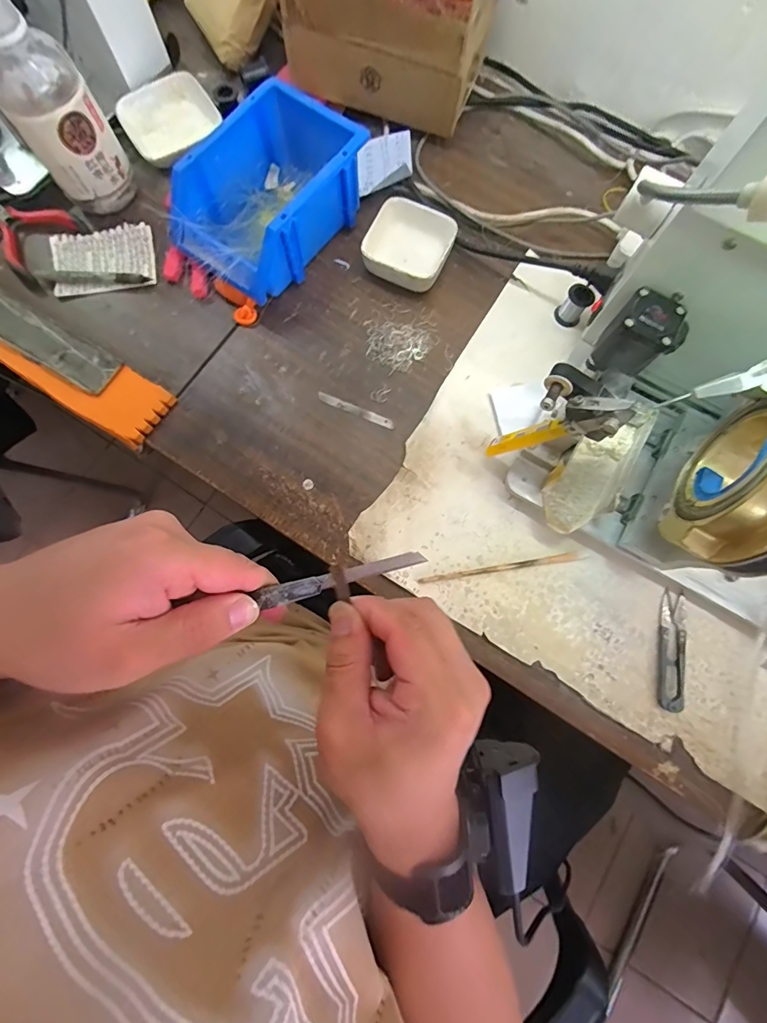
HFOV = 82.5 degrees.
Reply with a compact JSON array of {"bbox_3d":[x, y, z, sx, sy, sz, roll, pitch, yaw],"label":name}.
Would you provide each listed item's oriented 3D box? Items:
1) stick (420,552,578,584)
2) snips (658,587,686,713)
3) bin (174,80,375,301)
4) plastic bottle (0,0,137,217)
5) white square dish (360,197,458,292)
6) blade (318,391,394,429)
[{"bbox_3d":[0.106,0.051,0.400,0.146,0.004,0.008,-8,78,-2],"label":"stick"},{"bbox_3d":[0.254,0.121,0.383,0.020,0.009,0.100,9,78,2],"label":"snips"},{"bbox_3d":[-0.108,-0.319,0.438,0.125,0.080,0.210,39,80,8],"label":"bin"},{"bbox_3d":[-0.304,-0.373,0.384,0.073,0.194,0.061,-35,80,-7],"label":"plastic bottle"},{"bbox_3d":[0.025,-0.271,0.453,0.082,0.032,0.085,23,79,5],"label":"white square dish"},{"bbox_3d":[-0.027,-0.100,0.432,0.079,0.005,0.010,22,79,5],"label":"blade"}]

